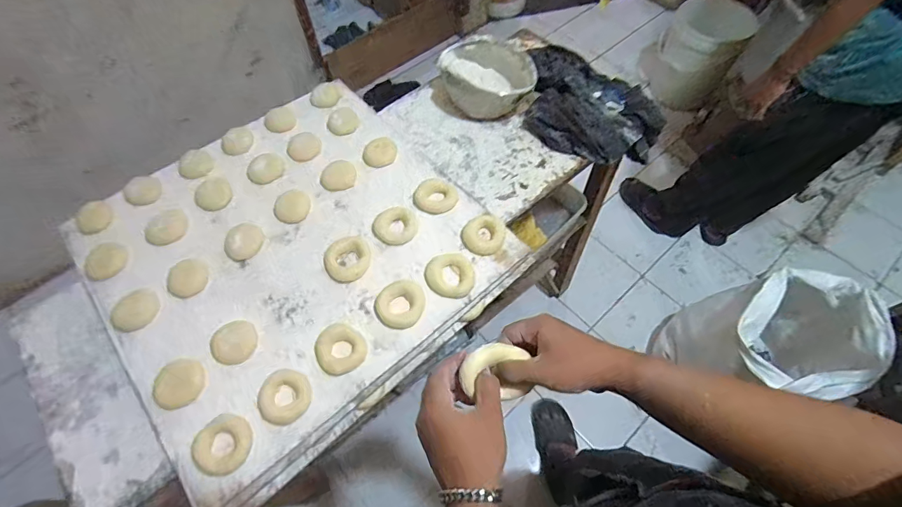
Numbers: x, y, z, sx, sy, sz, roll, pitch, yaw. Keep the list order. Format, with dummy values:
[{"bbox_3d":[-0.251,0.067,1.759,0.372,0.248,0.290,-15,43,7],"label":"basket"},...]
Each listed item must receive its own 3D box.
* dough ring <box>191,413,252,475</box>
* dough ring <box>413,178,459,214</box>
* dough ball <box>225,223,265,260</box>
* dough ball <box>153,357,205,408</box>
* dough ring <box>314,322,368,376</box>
[{"bbox_3d":[-0.289,0.242,0.551,0.066,0.016,0.069,0,59,0],"label":"dough ring"},{"bbox_3d":[-0.026,-0.099,0.746,0.075,0.014,0.064,4,59,3],"label":"dough ring"},{"bbox_3d":[-0.335,-0.021,0.704,0.052,0.018,0.062,24,62,14],"label":"dough ball"},{"bbox_3d":[-0.372,0.180,0.599,0.062,0.014,0.066,0,59,0],"label":"dough ball"},{"bbox_3d":[-0.158,0.135,0.617,0.067,0.014,0.069,0,59,0],"label":"dough ring"}]

